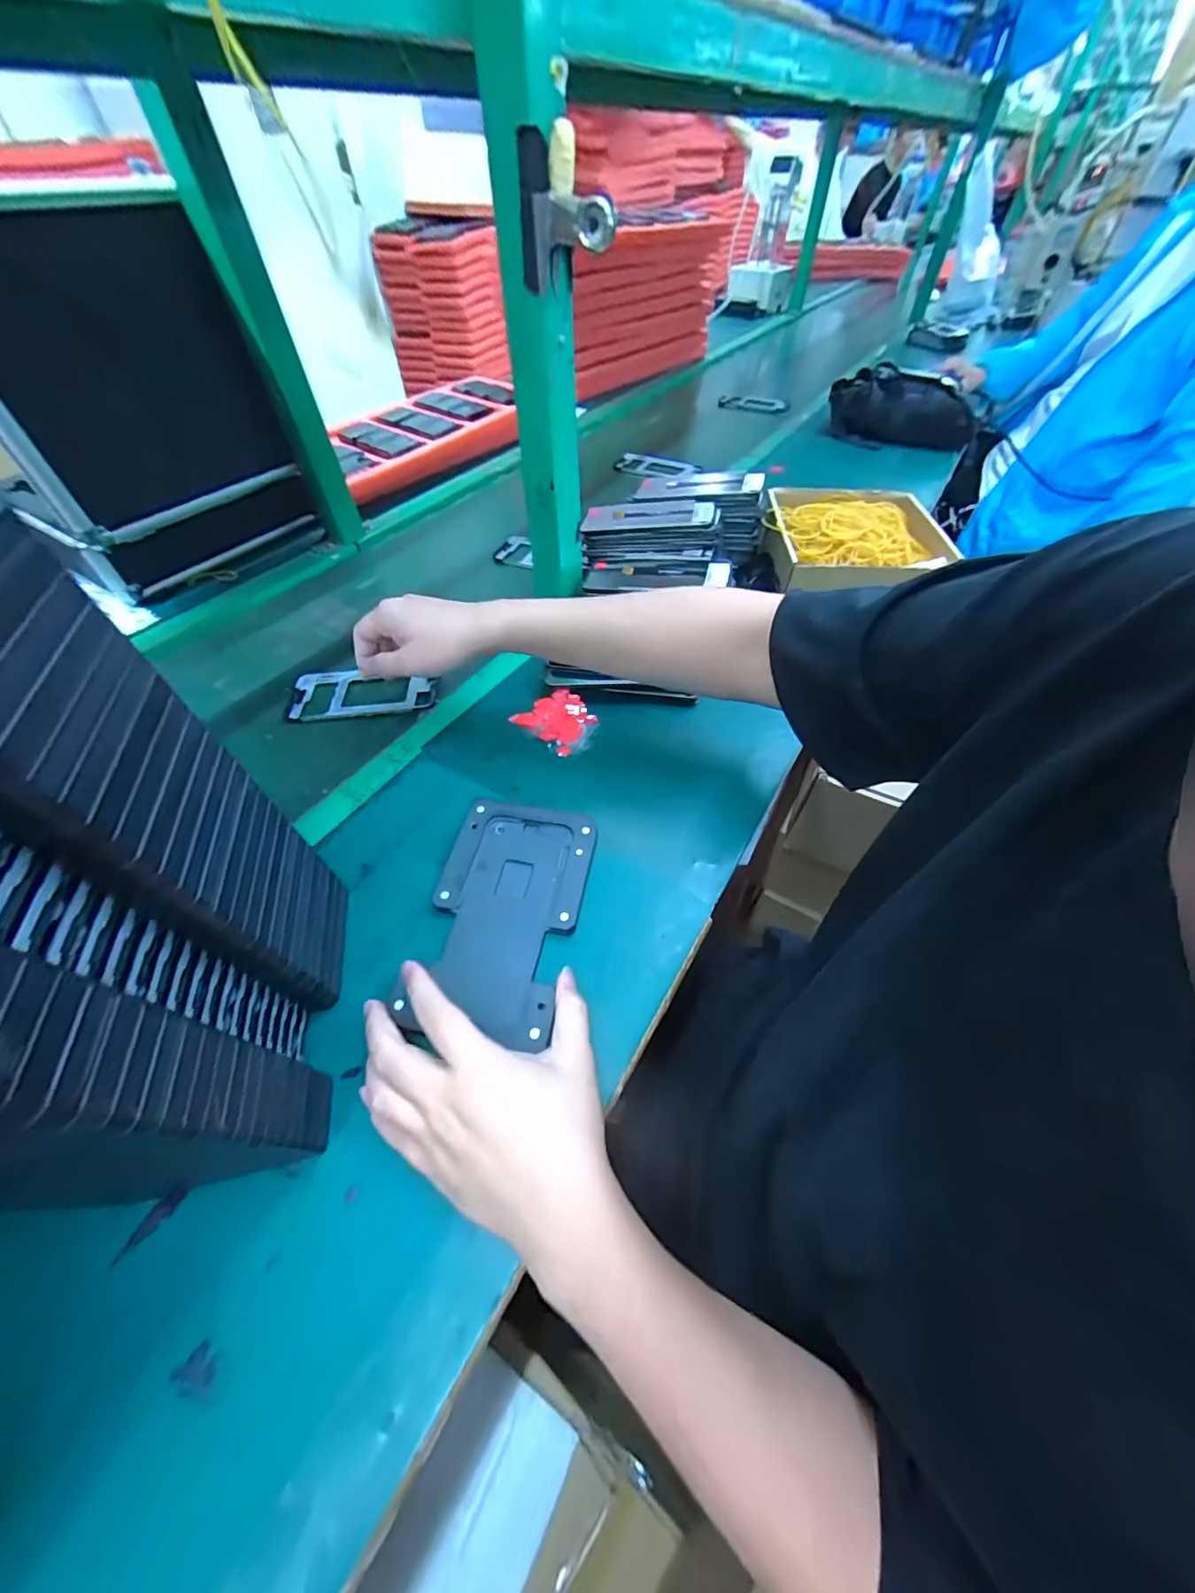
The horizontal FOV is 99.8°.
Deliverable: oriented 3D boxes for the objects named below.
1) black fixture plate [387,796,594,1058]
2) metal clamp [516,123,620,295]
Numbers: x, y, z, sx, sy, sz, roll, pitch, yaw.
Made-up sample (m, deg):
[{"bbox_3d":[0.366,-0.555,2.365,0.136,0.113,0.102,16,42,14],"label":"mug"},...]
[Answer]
[{"bbox_3d":[-0.070,0.082,0.383,0.111,0.008,0.184,7,52,8],"label":"black fixture plate"},{"bbox_3d":[-0.021,-0.400,0.345,0.065,0.070,0.031,-5,53,-5],"label":"metal clamp"}]

